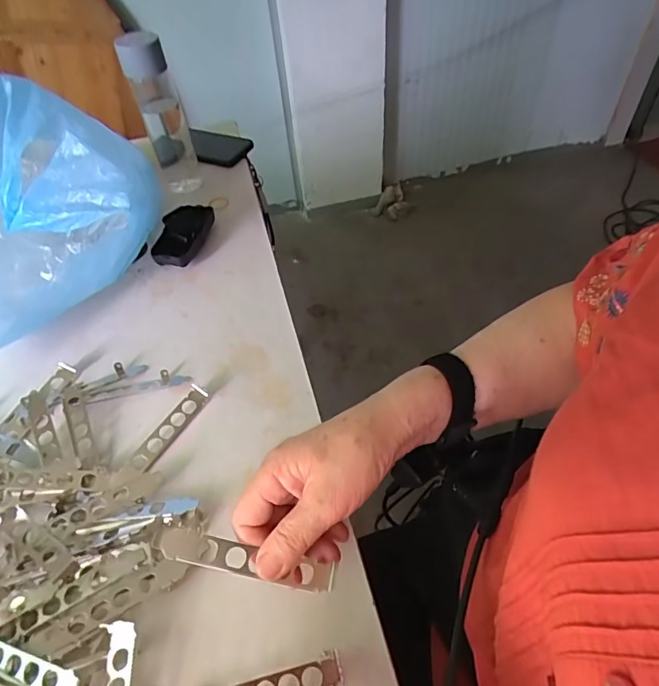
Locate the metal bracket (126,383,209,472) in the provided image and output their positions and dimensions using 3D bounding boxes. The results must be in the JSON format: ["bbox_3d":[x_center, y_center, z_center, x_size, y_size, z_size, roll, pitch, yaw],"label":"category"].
[{"bbox_3d":[-0.149,0.078,0.430,0.022,0.012,0.094,20,54,21],"label":"metal bracket"}]

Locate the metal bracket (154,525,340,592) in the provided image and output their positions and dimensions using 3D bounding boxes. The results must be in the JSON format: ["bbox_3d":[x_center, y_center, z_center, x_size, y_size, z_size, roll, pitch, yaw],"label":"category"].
[{"bbox_3d":[-0.055,0.143,0.302,0.120,0.004,0.019,16,65,-5],"label":"metal bracket"}]

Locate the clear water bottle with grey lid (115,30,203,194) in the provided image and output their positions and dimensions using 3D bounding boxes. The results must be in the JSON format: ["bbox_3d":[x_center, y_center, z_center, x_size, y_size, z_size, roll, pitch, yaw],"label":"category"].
[{"bbox_3d":[-0.233,-0.313,0.641,0.058,0.204,0.048,-27,52,-17],"label":"clear water bottle with grey lid"}]

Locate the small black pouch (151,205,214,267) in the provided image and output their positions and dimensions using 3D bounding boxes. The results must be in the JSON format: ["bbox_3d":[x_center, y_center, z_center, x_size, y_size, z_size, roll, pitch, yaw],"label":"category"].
[{"bbox_3d":[-0.191,-0.143,0.602,0.053,0.038,0.107,3,50,8],"label":"small black pouch"}]

